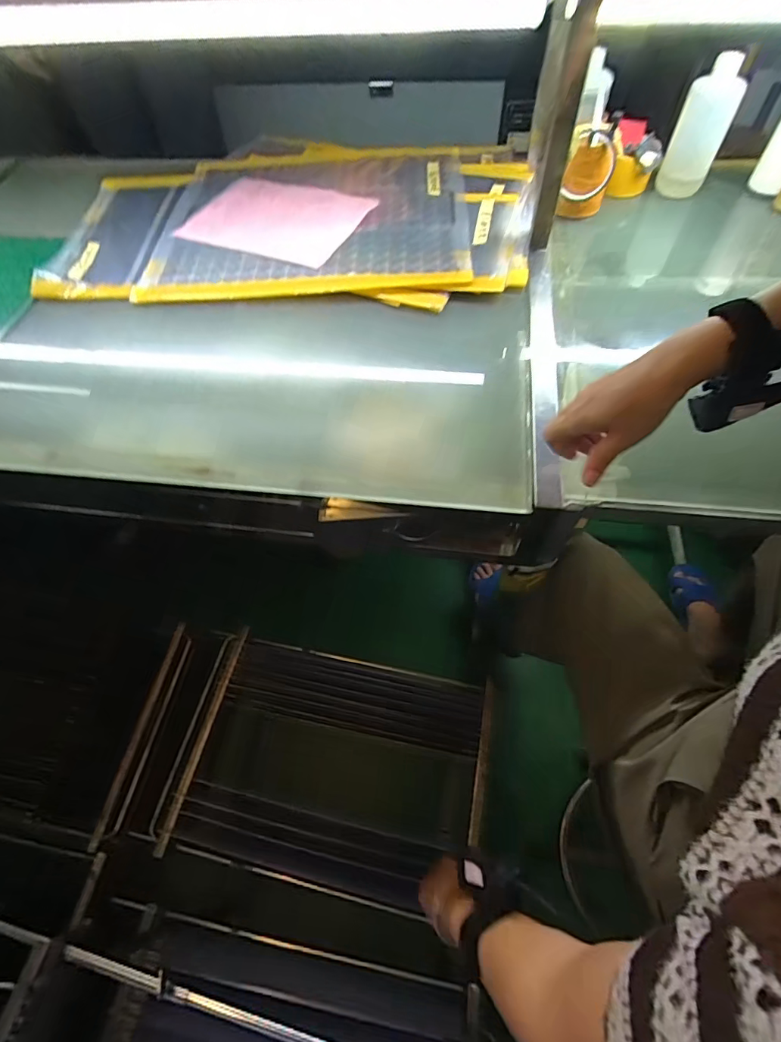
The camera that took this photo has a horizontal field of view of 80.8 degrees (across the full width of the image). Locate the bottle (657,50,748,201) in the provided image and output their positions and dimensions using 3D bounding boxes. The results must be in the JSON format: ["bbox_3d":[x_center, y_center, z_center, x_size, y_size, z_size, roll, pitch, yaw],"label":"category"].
[{"bbox_3d":[0.517,-0.649,0.767,0.077,0.178,0.060,23,64,16],"label":"bottle"}]

